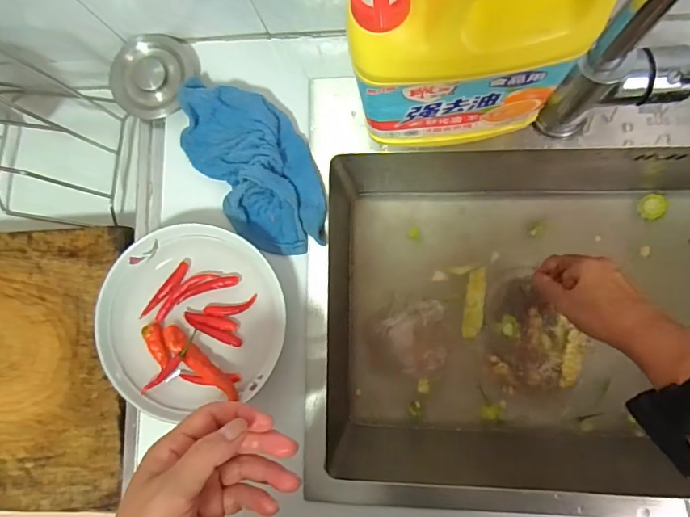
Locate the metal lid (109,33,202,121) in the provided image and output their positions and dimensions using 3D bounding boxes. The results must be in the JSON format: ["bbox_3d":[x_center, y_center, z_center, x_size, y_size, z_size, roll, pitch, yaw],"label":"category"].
[{"bbox_3d":[-0.191,-0.181,0.484,0.075,0.024,0.081,-2,109,-6],"label":"metal lid"}]

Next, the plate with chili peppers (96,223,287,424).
[{"bbox_3d":[-0.141,0.053,0.451,0.170,0.027,0.164,0,86,6],"label":"plate with chili peppers"}]

